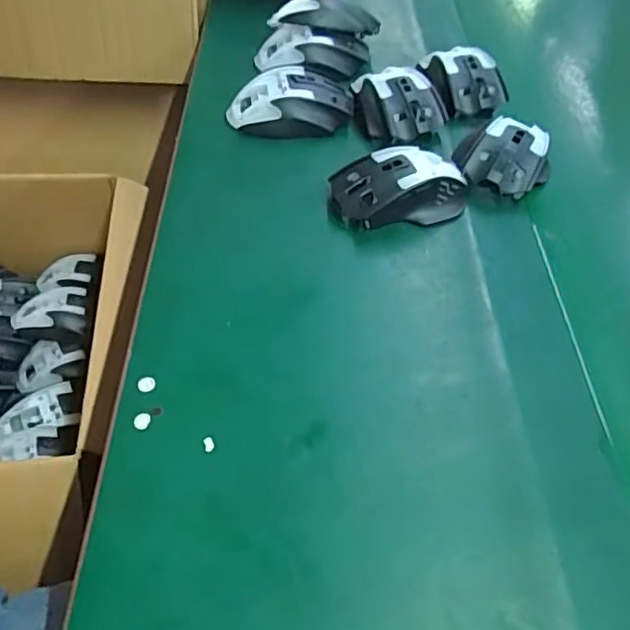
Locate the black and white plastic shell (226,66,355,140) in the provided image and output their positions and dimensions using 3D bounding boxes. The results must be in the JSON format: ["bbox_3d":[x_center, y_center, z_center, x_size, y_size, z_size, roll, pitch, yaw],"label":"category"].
[{"bbox_3d":[-0.023,-0.197,0.557,0.117,0.039,0.061,1,50,-3],"label":"black and white plastic shell"}]

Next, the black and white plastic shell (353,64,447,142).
[{"bbox_3d":[0.079,-0.197,0.556,0.077,0.037,0.096,-9,51,-12],"label":"black and white plastic shell"}]

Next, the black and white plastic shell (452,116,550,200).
[{"bbox_3d":[0.160,-0.132,0.506,0.081,0.040,0.077,20,51,12],"label":"black and white plastic shell"}]

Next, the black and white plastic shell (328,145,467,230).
[{"bbox_3d":[0.069,-0.104,0.484,0.110,0.040,0.061,-3,50,-7],"label":"black and white plastic shell"}]

